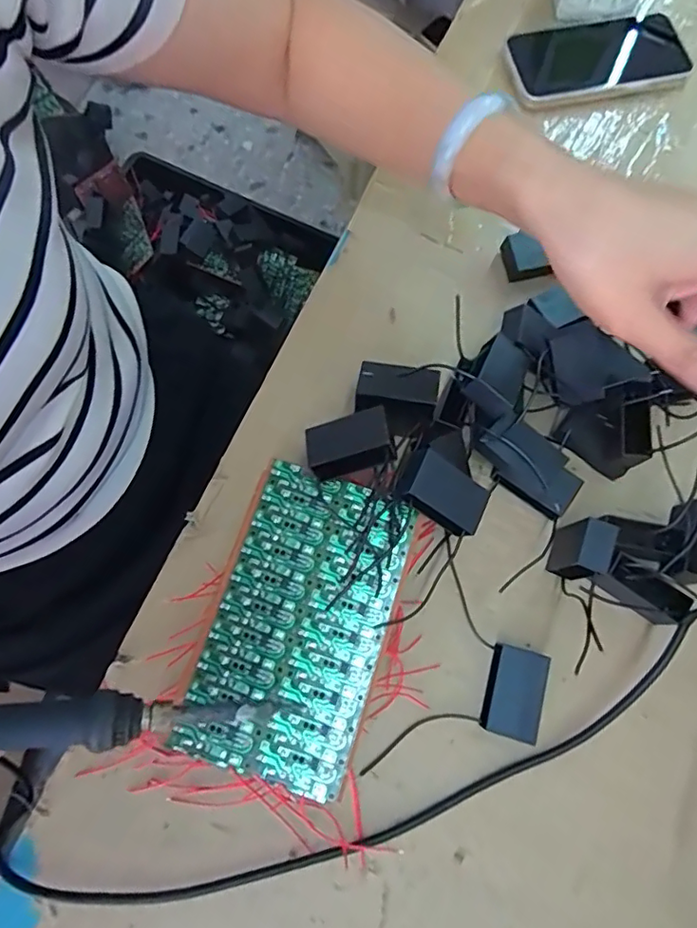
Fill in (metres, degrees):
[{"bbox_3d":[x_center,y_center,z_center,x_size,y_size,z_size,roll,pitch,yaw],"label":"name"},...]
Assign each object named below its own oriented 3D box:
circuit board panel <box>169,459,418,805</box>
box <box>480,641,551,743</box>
[{"bbox_3d":[-0.026,0.085,0.297,0.089,0.005,0.158,17,74,5],"label":"circuit board panel"},{"bbox_3d":[0.095,0.132,0.316,0.031,0.016,0.047,14,74,4],"label":"box"}]

